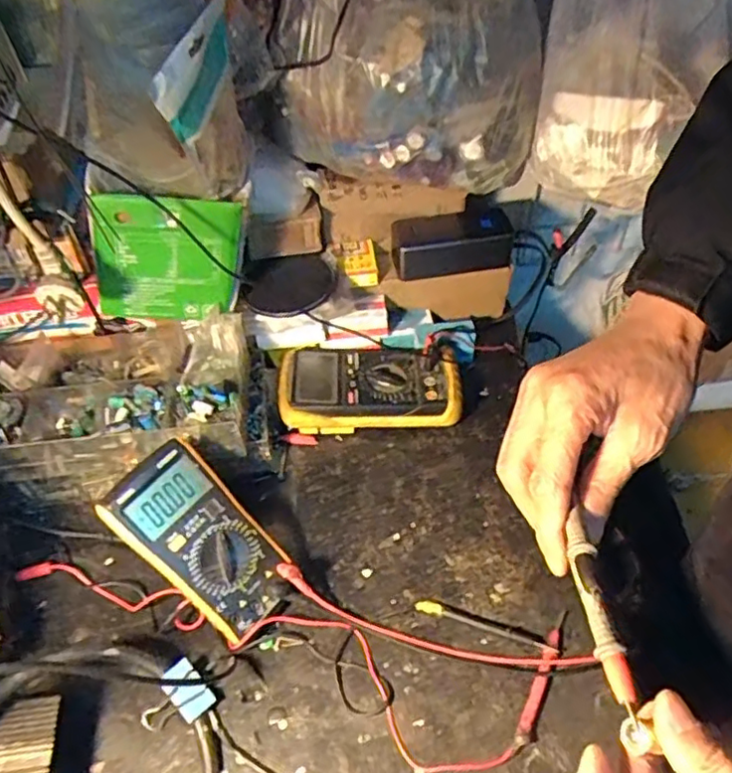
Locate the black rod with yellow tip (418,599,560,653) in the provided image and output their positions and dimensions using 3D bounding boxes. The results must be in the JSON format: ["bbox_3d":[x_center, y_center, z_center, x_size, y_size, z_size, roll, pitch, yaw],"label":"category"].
[{"bbox_3d":[0.100,0.201,0.525,0.117,0.008,0.011,13,52,15],"label":"black rod with yellow tip"}]

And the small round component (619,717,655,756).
[{"bbox_3d":[0.116,0.151,0.269,0.013,0.004,0.014,-28,49,38],"label":"small round component"}]

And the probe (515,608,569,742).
[{"bbox_3d":[0.141,0.229,0.498,0.012,0.011,0.111,19,54,20],"label":"probe"}]

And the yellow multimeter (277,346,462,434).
[{"bbox_3d":[0.005,-0.001,0.676,0.184,0.054,0.097,-2,49,3],"label":"yellow multimeter"}]

